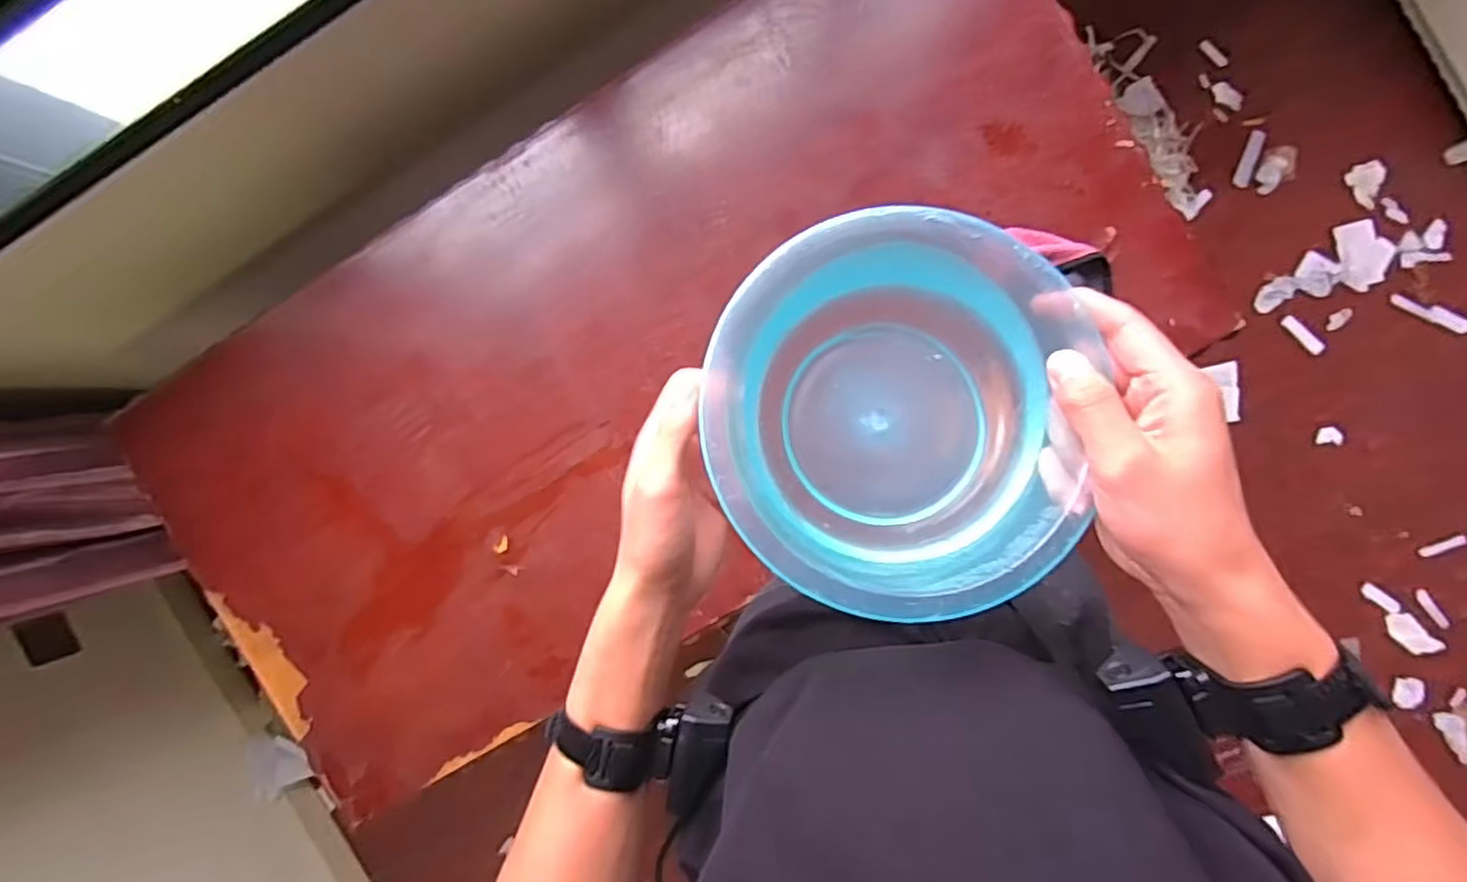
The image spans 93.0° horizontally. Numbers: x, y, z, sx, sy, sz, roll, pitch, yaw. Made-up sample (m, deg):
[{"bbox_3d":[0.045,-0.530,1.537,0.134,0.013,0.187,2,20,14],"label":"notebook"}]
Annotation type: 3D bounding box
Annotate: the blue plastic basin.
[{"bbox_3d":[0.081,-0.016,0.367,0.180,0.078,0.190,0,92,3],"label":"blue plastic basin"}]

